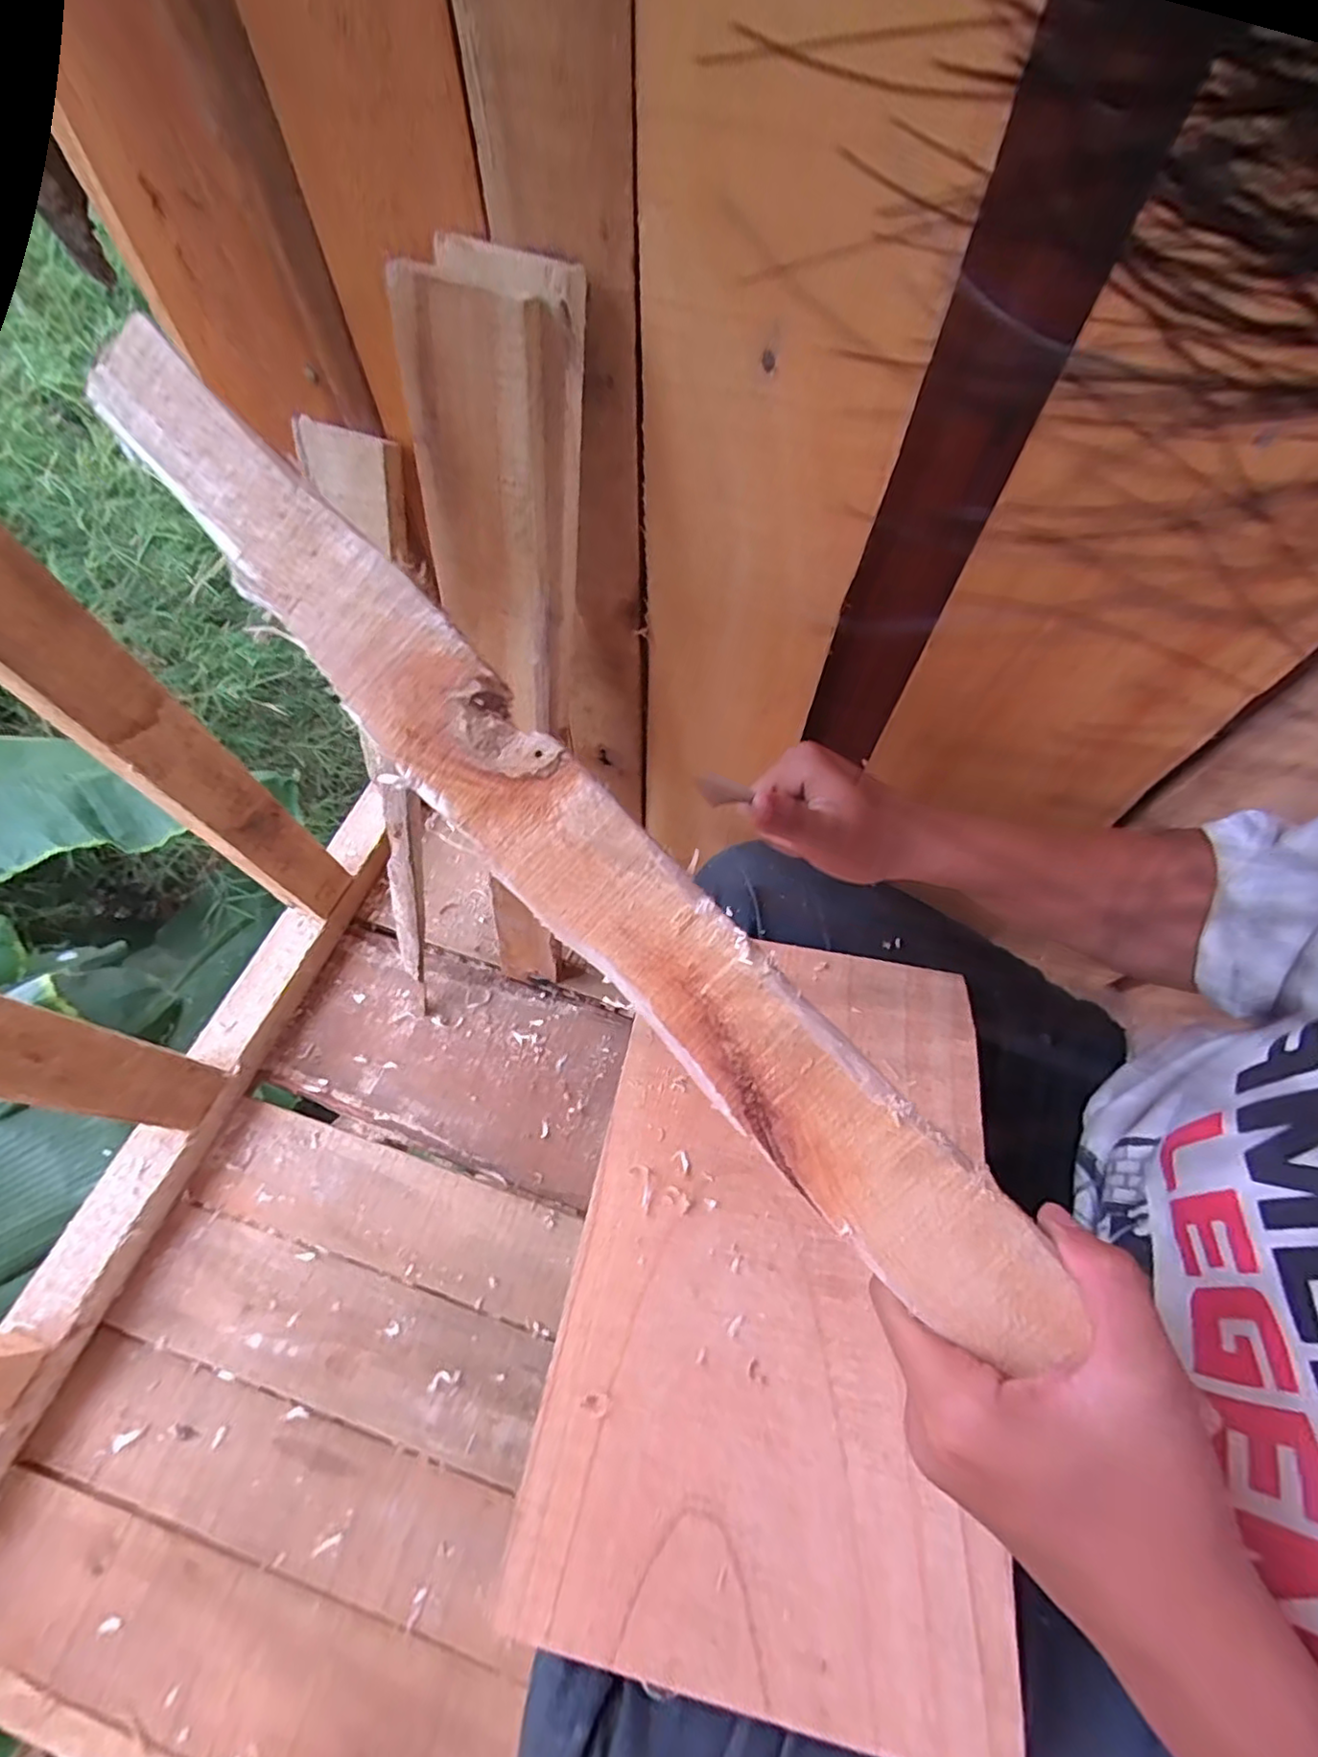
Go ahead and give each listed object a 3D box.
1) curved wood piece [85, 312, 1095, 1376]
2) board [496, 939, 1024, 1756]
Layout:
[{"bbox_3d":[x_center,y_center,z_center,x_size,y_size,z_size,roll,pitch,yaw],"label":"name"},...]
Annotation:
[{"bbox_3d":[-0.030,-0.010,0.221,0.450,0.024,0.045,46,71,1],"label":"curved wood piece"},{"bbox_3d":[0.065,0.183,0.331,0.199,0.009,0.322,9,58,8],"label":"board"}]

